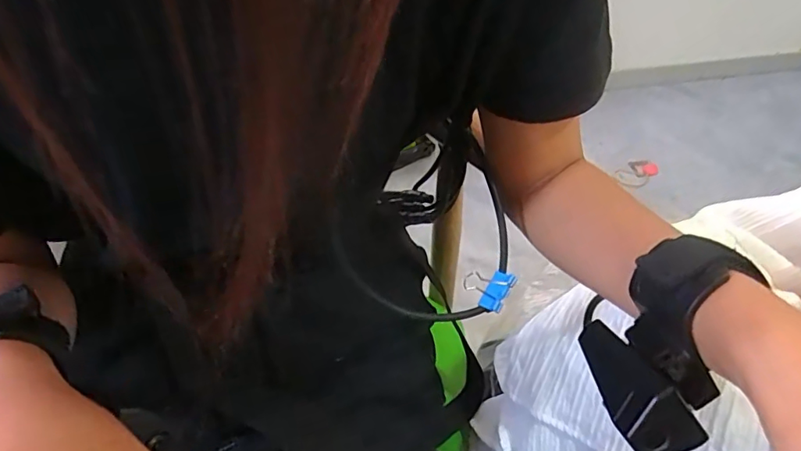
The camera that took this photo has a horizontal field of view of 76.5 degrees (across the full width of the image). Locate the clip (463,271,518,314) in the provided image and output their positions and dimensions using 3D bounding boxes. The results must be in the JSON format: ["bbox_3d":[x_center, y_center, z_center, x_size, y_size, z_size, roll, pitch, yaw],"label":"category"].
[{"bbox_3d":[0.053,0.037,0.313,0.030,0.012,0.024,25,50,24],"label":"clip"}]

